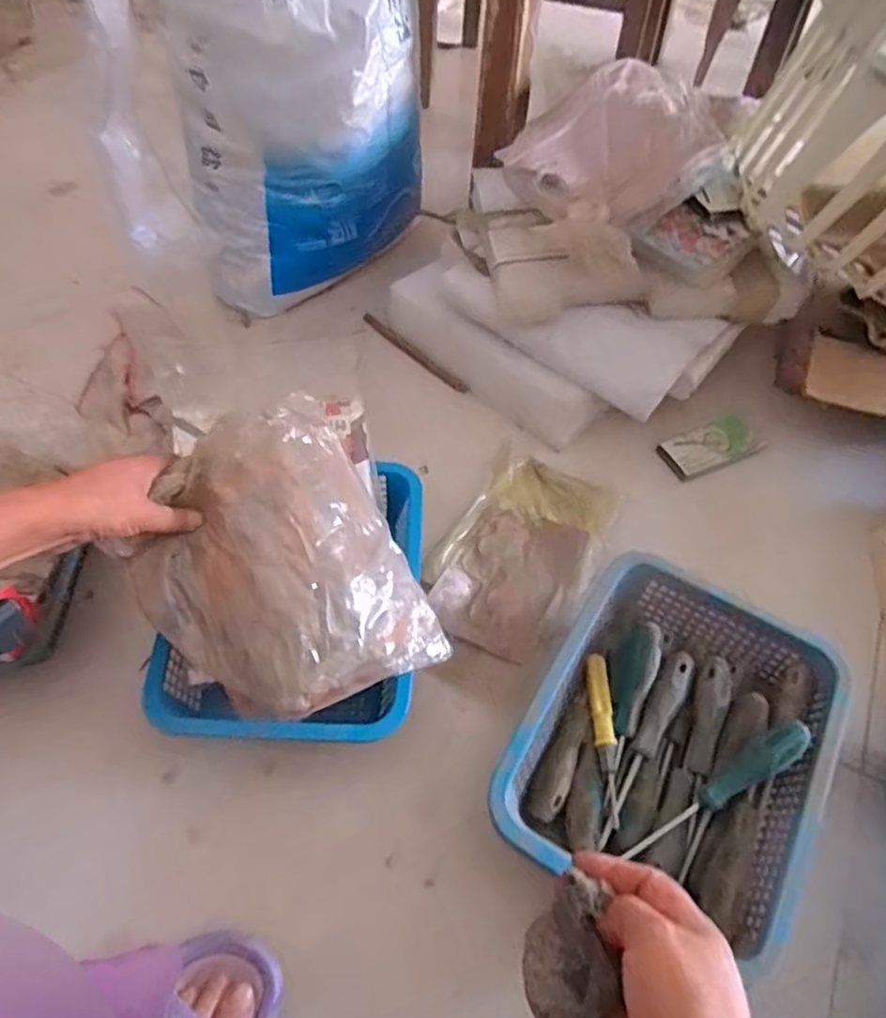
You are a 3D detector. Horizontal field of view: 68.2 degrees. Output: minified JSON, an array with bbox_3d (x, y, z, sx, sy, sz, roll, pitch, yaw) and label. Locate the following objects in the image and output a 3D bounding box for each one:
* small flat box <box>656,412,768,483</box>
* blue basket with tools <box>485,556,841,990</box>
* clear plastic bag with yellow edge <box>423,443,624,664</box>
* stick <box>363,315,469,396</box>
[{"bbox_3d":[0.329,-0.077,0.796,0.128,0.007,0.062,-22,58,-16],"label":"small flat box"},{"bbox_3d":[0.189,0.194,0.551,0.210,0.078,0.276,28,59,17],"label":"blue basket with tools"},{"bbox_3d":[0.083,0.038,0.684,0.144,0.043,0.233,23,51,16],"label":"clear plastic bag with yellow edge"},{"bbox_3d":[-0.040,-0.210,0.871,0.010,0.013,0.186,-38,63,-24],"label":"stick"}]

